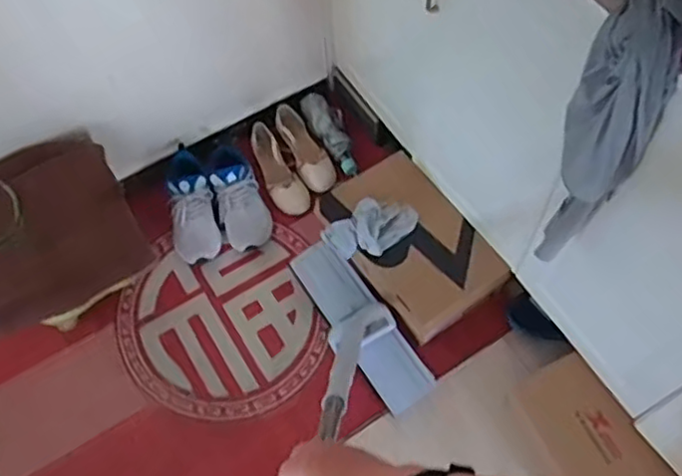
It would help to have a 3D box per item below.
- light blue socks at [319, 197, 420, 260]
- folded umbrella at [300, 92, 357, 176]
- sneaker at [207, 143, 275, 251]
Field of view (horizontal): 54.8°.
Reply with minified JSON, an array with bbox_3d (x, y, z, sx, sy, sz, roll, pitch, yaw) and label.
[{"bbox_3d":[0.072,-0.015,1.476,0.201,0.102,0.116,-17,62,-8],"label":"light blue socks"},{"bbox_3d":[-0.022,-0.289,1.756,0.088,0.039,0.278,-25,63,-13],"label":"folded umbrella"},{"bbox_3d":[-0.257,-0.117,1.634,0.113,0.099,0.285,-19,62,-9],"label":"sneaker"}]

